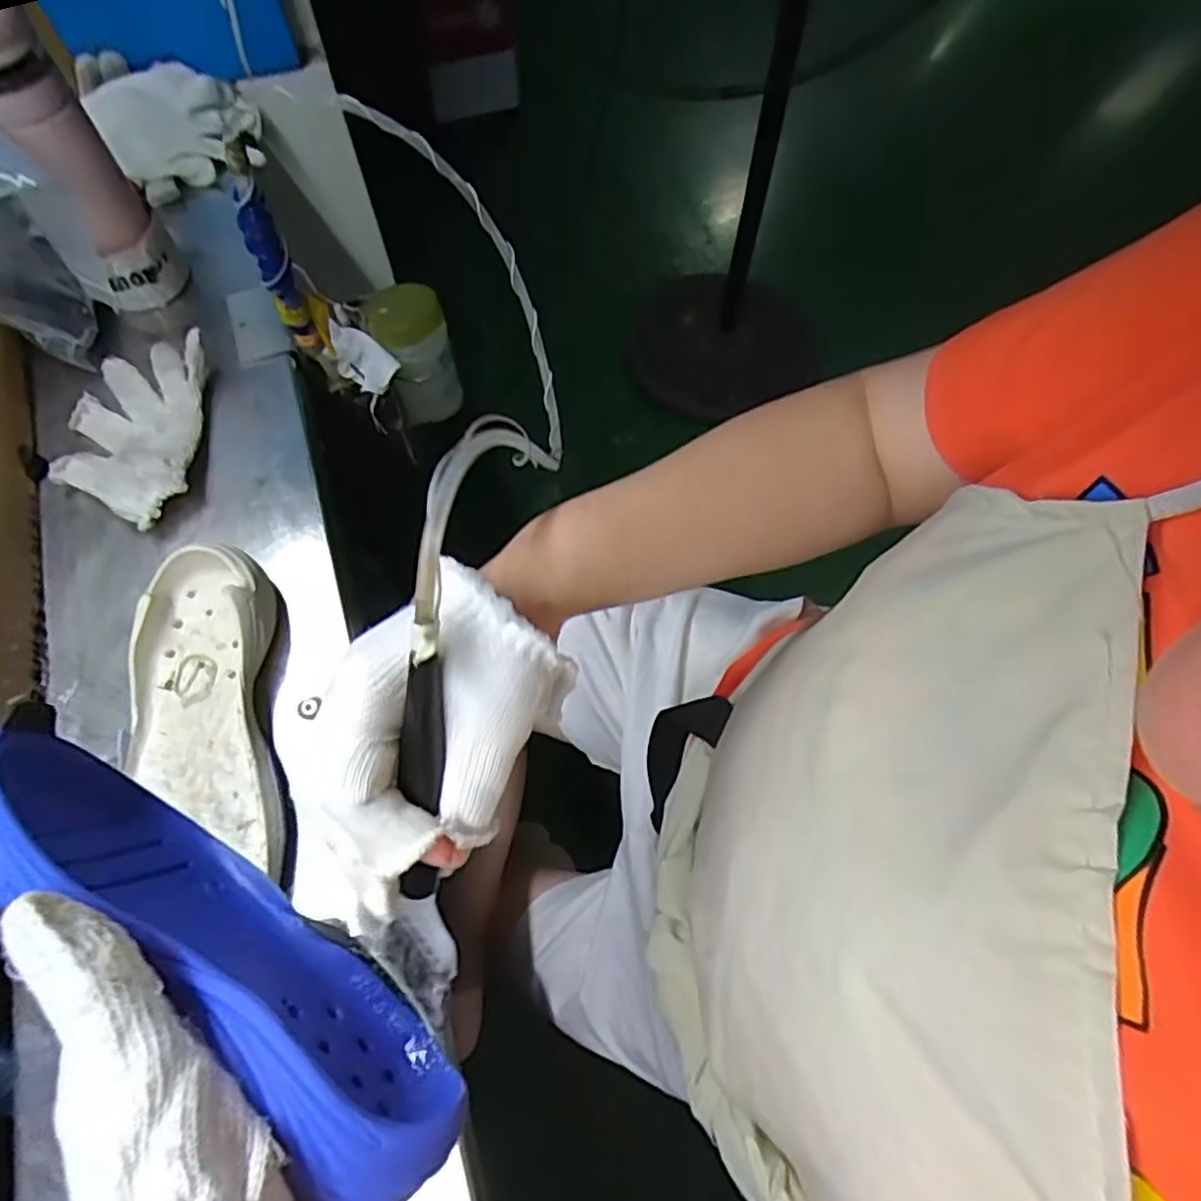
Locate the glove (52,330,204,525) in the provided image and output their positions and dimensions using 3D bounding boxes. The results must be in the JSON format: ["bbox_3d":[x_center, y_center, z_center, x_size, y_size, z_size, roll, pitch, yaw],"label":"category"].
[{"bbox_3d":[-0.381,-0.143,0.577,0.103,0.030,0.180,-7,63,2],"label":"glove"}]

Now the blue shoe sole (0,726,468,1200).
[{"bbox_3d":[-0.138,0.130,0.260,0.207,0.085,0.039,38,72,8],"label":"blue shoe sole"}]

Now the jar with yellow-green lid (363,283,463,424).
[{"bbox_3d":[-0.192,-0.255,0.749,0.075,0.148,0.070,-2,64,4],"label":"jar with yellow-green lid"}]

